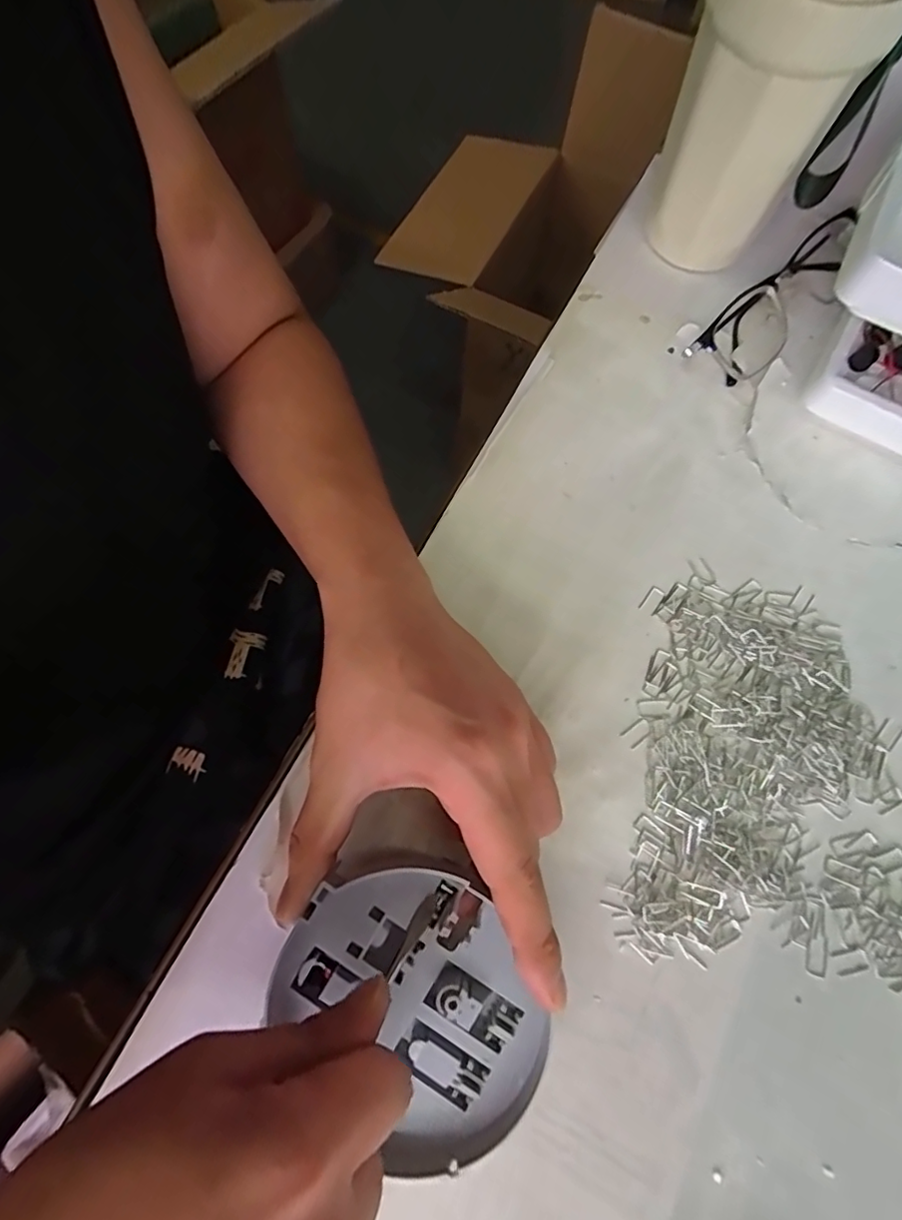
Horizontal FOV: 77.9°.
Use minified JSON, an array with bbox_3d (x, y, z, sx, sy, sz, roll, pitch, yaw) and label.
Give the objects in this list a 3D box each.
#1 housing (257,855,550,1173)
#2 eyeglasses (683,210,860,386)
[{"bbox_3d":[-0.013,0.148,0.209,0.083,0.028,0.102,-40,77,-13],"label":"housing"},{"bbox_3d":[0.194,-0.184,0.329,0.040,0.027,0.145,40,75,11],"label":"eyeglasses"}]

